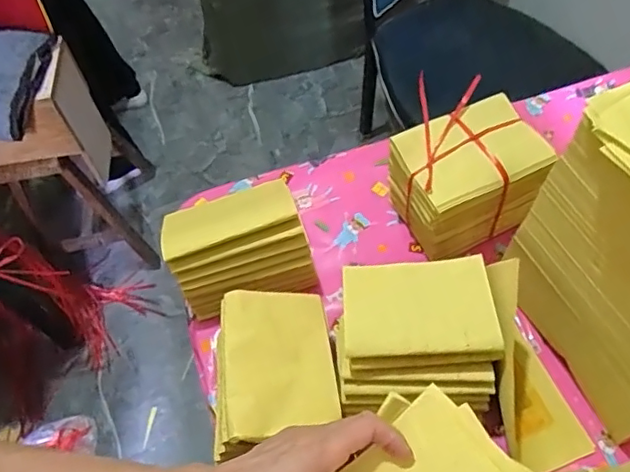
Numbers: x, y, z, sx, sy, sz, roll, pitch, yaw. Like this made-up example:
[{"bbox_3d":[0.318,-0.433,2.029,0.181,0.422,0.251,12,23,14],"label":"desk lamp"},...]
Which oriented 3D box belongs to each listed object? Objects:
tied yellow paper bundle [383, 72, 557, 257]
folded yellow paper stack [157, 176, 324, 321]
[{"bbox_3d":[0.190,-0.077,0.726,0.167,0.134,0.127,-25,60,-10],"label":"tied yellow paper bundle"},{"bbox_3d":[-0.097,0.005,0.712,0.165,0.109,0.125,-15,59,-4],"label":"folded yellow paper stack"}]

